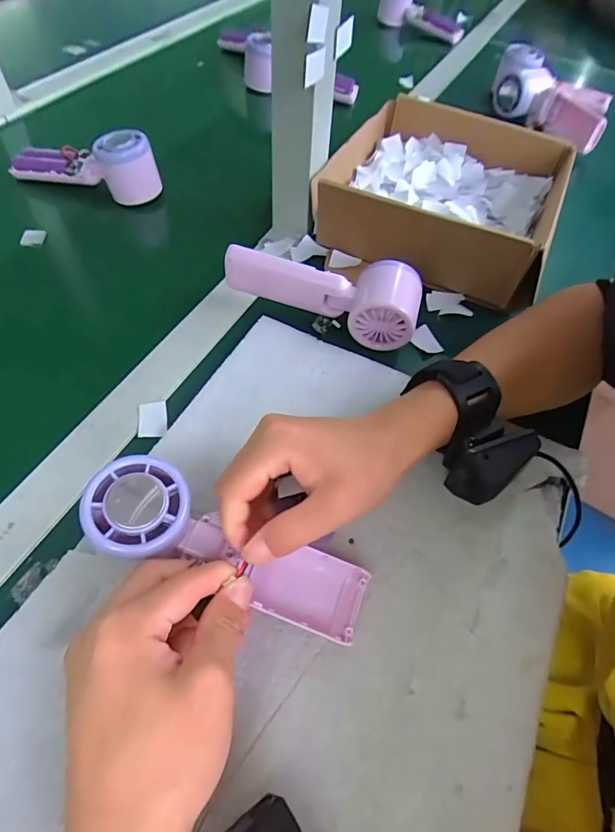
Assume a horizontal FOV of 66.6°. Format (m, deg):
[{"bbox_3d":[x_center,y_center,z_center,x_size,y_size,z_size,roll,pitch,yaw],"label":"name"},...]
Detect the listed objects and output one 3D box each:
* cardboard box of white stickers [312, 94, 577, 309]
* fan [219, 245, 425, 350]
[{"bbox_3d":[0.139,-0.232,0.485,0.221,0.074,0.216,21,57,7],"label":"cardboard box of white stickers"},{"bbox_3d":[0.014,-0.111,0.402,0.162,0.051,0.052,21,57,7],"label":"fan"}]

